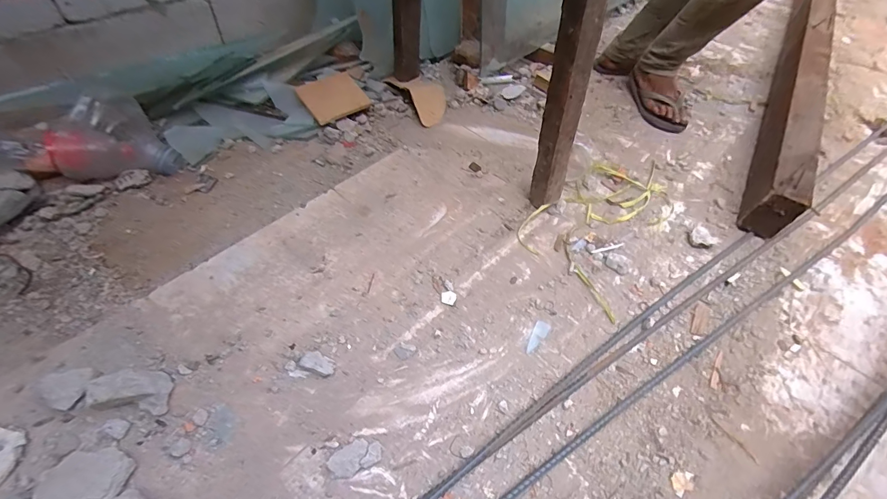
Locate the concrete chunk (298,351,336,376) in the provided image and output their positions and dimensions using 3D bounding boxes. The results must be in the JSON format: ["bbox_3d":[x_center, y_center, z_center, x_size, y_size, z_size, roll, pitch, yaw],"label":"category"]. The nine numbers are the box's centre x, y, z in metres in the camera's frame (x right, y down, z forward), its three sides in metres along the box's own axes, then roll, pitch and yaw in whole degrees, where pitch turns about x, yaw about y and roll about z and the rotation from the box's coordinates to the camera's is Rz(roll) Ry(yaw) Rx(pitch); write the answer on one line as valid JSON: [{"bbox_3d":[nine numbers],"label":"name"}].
[{"bbox_3d":[-0.198,0.179,0.626,0.055,0.028,0.028,23,54,11],"label":"concrete chunk"}]

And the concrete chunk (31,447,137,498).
[{"bbox_3d":[-0.458,0.289,0.506,0.099,0.044,0.071,-2,53,-8],"label":"concrete chunk"}]

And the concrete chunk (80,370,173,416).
[{"bbox_3d":[-0.455,0.197,0.568,0.115,0.056,0.061,5,52,-2],"label":"concrete chunk"}]

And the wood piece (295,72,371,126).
[{"bbox_3d":[-0.274,-0.382,0.997,0.149,0.022,0.108,-28,93,-13],"label":"wood piece"}]

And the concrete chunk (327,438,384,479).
[{"bbox_3d":[-0.123,0.291,0.559,0.072,0.018,0.040,-26,59,-23],"label":"concrete chunk"}]

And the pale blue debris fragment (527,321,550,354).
[{"bbox_3d":[0.166,0.155,0.702,0.025,0.004,0.070,28,55,15],"label":"pale blue debris fragment"}]

